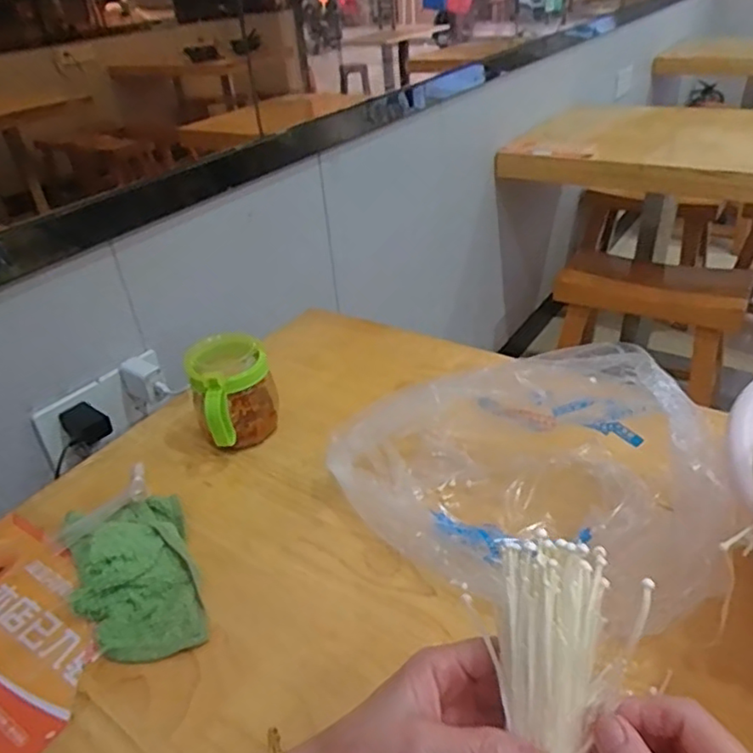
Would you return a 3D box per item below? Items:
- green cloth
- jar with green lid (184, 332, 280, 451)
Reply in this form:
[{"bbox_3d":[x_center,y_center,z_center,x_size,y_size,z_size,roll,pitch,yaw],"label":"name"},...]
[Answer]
[{"bbox_3d":[-0.199,0.149,0.496,0.092,0.042,0.174,-18,36,-18],"label":"green cloth"},{"bbox_3d":[-0.143,0.026,0.620,0.080,0.108,0.091,-10,34,-7],"label":"jar with green lid"}]

